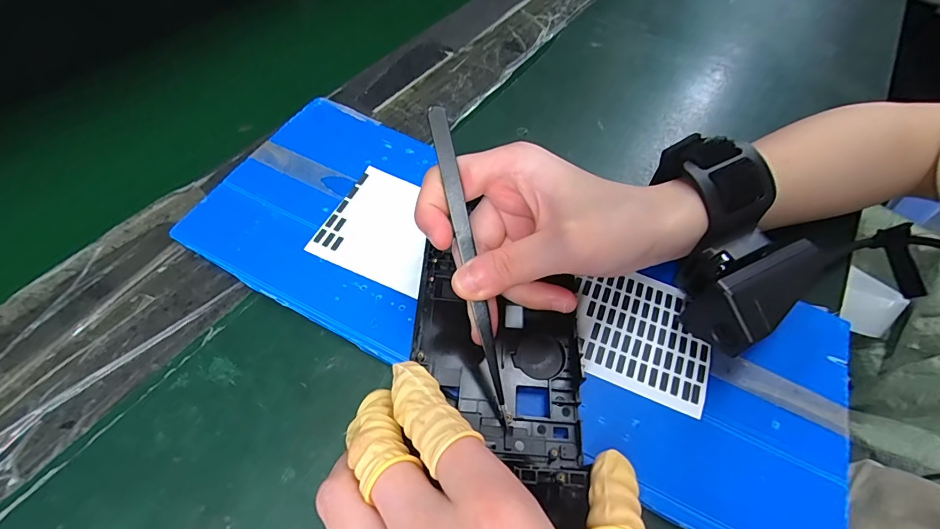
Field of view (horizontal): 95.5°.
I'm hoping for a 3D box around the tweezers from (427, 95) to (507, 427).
[{"bbox_3d":[0.000,0.000,0.181,0.008,0.015,0.133,-13,93,-11],"label":"tweezers"}]

